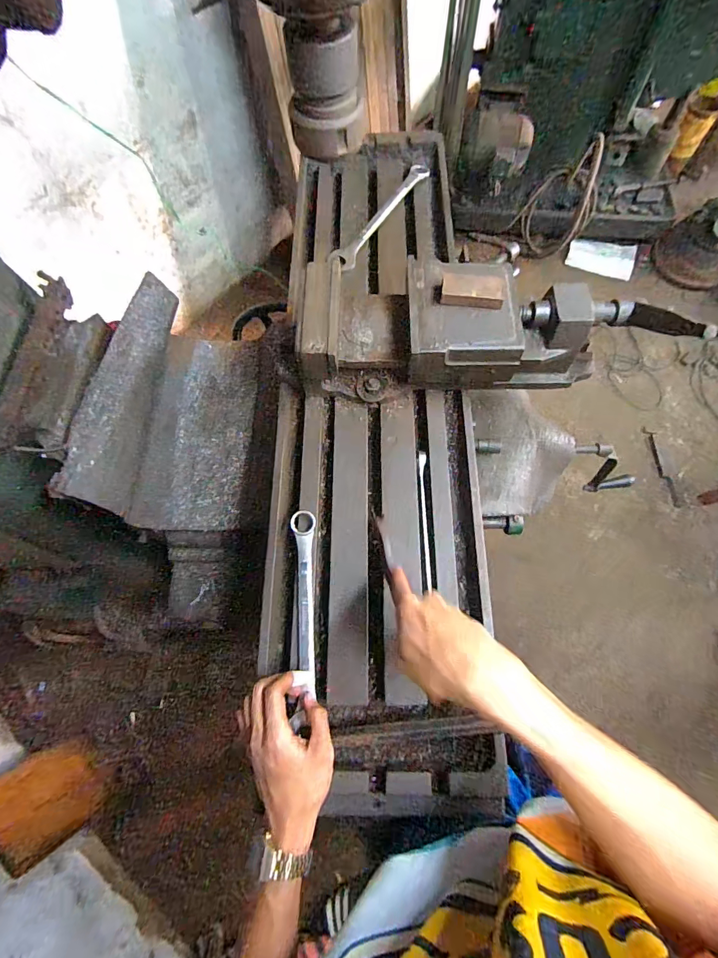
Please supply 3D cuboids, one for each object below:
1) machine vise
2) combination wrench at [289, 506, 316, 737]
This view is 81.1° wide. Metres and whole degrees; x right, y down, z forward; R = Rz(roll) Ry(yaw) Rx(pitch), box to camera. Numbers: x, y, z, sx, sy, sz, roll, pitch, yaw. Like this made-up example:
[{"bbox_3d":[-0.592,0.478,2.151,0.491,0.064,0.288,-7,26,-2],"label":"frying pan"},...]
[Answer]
[{"bbox_3d":[0.124,-0.196,0.553,0.388,0.108,0.142,0,69,2],"label":"machine vise"},{"bbox_3d":[-0.062,0.149,0.480,0.026,0.011,0.226,-3,70,0],"label":"combination wrench"}]

